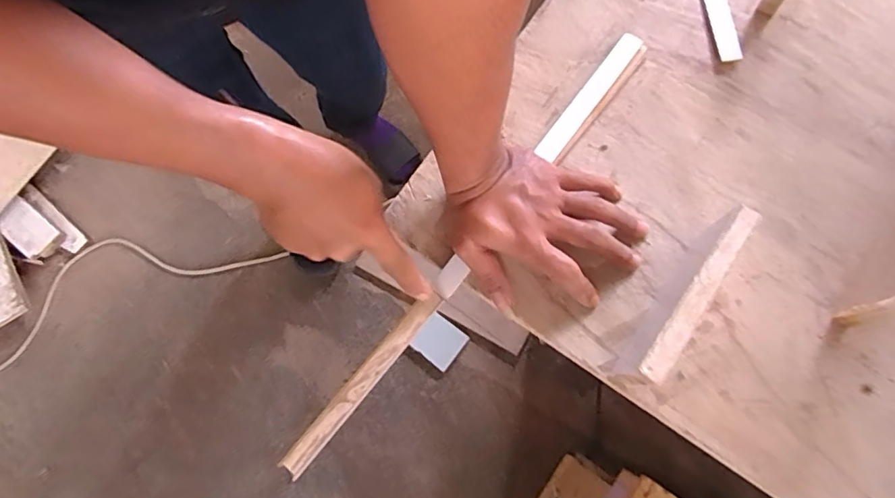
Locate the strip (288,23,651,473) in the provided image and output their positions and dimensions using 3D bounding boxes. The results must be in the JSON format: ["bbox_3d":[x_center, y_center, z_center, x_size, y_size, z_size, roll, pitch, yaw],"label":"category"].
[{"bbox_3d":[0.026,-0.007,0.472,0.027,0.013,0.491,37,81,10],"label":"strip"}]

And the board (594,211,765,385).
[{"bbox_3d":[0.179,0.040,0.406,0.022,0.090,0.141,36,80,12],"label":"board"}]

